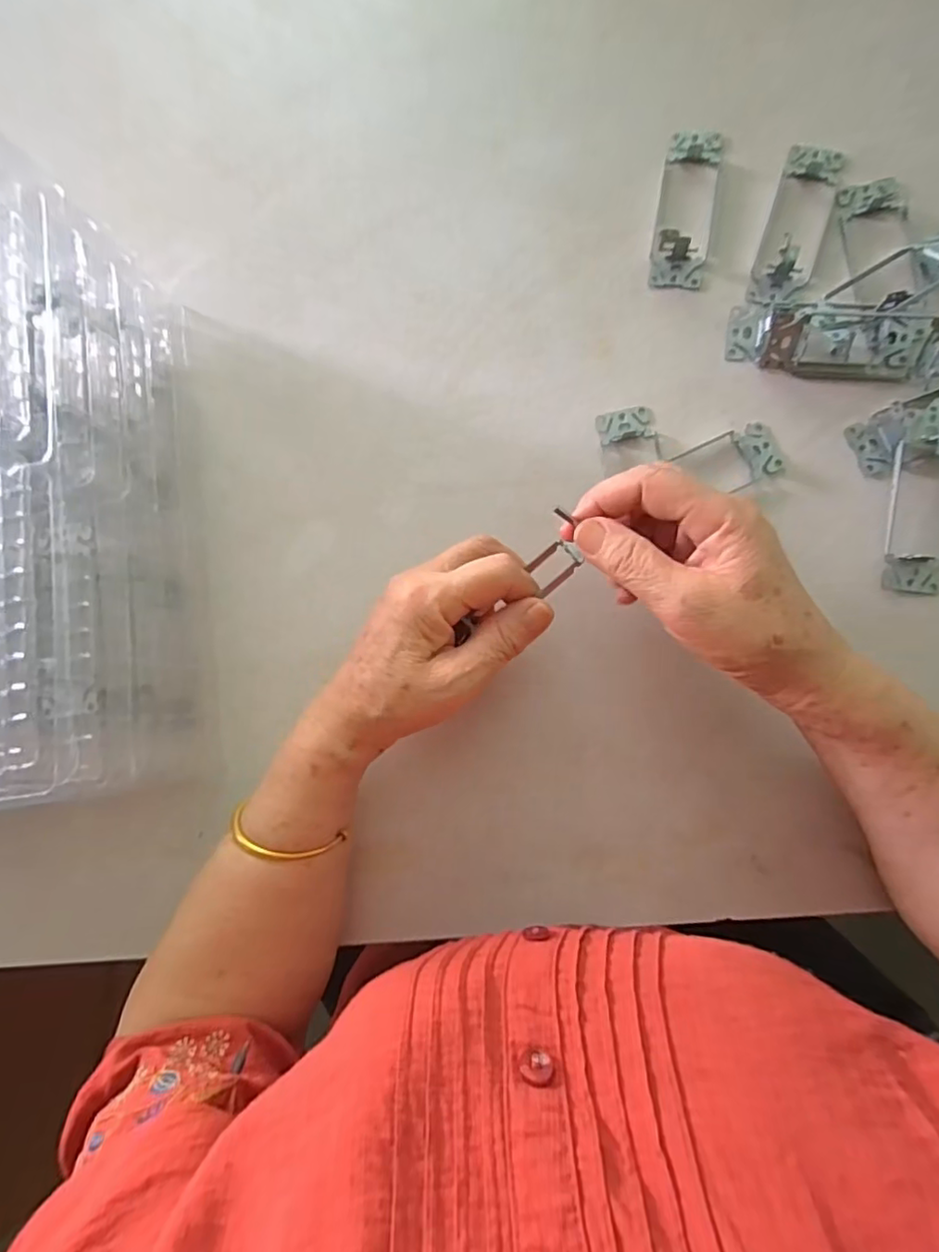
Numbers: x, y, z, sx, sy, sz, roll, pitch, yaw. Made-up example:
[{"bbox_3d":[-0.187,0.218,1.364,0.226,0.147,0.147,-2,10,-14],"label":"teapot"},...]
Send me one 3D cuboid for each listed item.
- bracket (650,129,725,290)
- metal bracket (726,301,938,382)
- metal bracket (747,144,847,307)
[{"bbox_3d":[0.141,-0.273,0.378,0.038,0.019,0.105,7,87,7],"label":"bracket"},{"bbox_3d":[0.225,-0.176,0.356,0.124,0.025,0.043,10,87,7],"label":"metal bracket"},{"bbox_3d":[0.207,-0.254,0.367,0.037,0.018,0.107,16,88,8],"label":"metal bracket"}]

